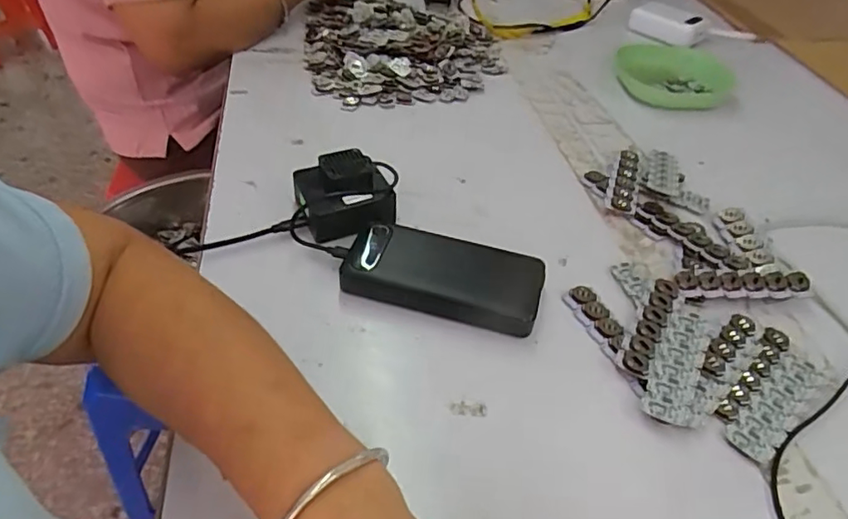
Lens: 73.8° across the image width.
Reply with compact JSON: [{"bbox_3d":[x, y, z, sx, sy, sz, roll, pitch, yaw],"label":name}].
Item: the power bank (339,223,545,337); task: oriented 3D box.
[{"bbox_3d":[0.016,0.012,0.457,0.153,0.025,0.074,11,45,9],"label":"power bank"}]

